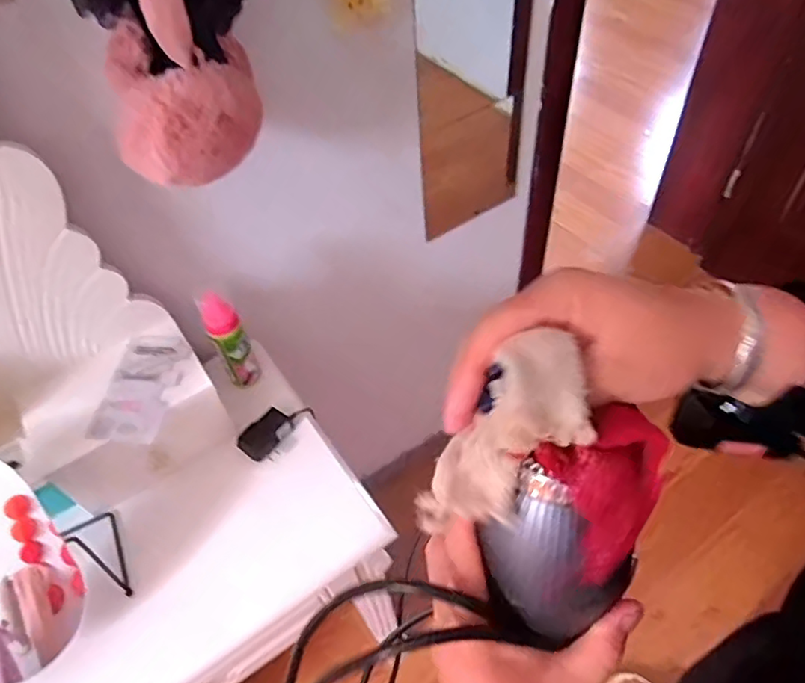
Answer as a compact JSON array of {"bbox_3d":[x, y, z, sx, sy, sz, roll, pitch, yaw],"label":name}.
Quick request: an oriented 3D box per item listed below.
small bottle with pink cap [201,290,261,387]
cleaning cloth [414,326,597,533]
[{"bbox_3d":[-0.221,0.002,0.753,0.040,0.153,0.031,-25,52,-16],"label":"small bottle with pink cap"},{"bbox_3d":[0.041,0.049,0.264,0.033,0.110,0.047,6,35,-44],"label":"cleaning cloth"}]

